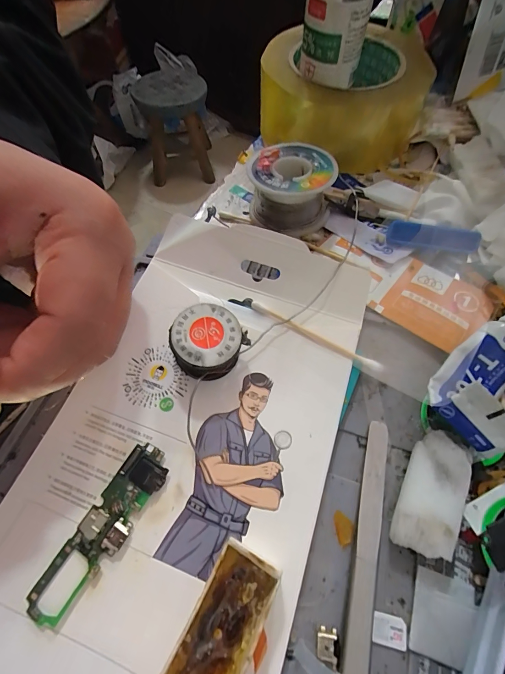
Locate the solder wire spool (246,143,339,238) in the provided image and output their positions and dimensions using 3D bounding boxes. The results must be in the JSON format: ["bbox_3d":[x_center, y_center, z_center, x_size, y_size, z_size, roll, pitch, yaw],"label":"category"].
[{"bbox_3d":[0.025,-0.097,0.207,0.052,0.033,0.054,10,63,6],"label":"solder wire spool"}]

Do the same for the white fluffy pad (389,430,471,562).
[{"bbox_3d":[0.071,0.062,0.129,0.020,0.015,0.046,26,66,14],"label":"white fluffy pad"}]

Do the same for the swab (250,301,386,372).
[{"bbox_3d":[0.031,-0.001,0.160,0.070,0.004,0.004,27,66,14],"label":"swab"}]

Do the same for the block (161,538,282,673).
[{"bbox_3d":[-0.010,0.093,0.102,0.022,0.020,0.046,25,66,13],"label":"block"}]

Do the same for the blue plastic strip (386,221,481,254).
[{"bbox_3d":[0.110,-0.060,0.193,0.052,0.004,0.014,11,106,7],"label":"blue plastic strip"}]

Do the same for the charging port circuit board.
[{"bbox_3d":[-0.056,0.072,0.122,0.019,0.004,0.064,28,66,14],"label":"charging port circuit board"}]

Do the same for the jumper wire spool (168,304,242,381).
[{"bbox_3d":[-0.021,0.003,0.146,0.030,0.020,0.027,-3,62,-1],"label":"jumper wire spool"}]

